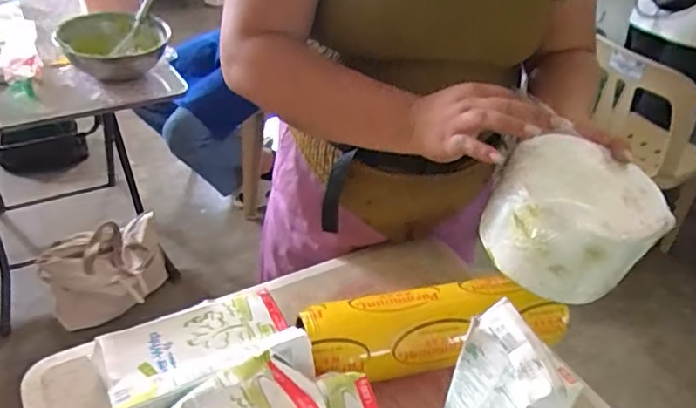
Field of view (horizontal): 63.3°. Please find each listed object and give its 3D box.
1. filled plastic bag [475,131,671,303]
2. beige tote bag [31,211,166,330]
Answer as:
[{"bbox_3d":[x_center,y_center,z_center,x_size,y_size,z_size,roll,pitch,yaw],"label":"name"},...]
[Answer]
[{"bbox_3d":[0.219,0.022,0.559,0.141,0.106,0.134,34,46,30],"label":"filled plastic bag"},{"bbox_3d":[-0.682,0.196,1.598,0.317,0.197,0.242,-13,43,-23],"label":"beige tote bag"}]

